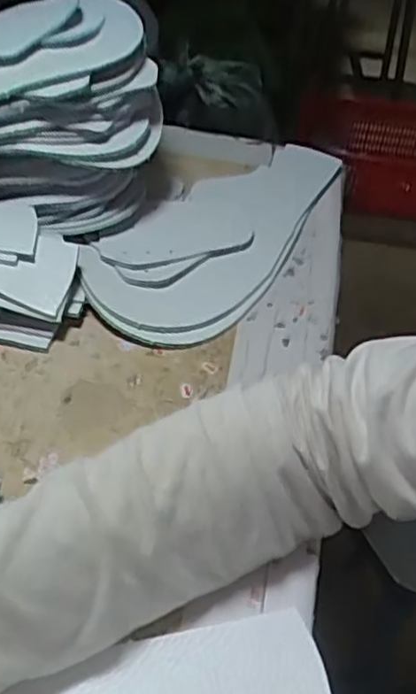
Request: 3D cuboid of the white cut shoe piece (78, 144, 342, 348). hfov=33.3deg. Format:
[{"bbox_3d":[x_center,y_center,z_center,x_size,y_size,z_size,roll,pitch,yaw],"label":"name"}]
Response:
[{"bbox_3d":[0.023,-0.095,0.542,0.118,0.018,0.288,30,48,23],"label":"white cut shoe piece"}]

